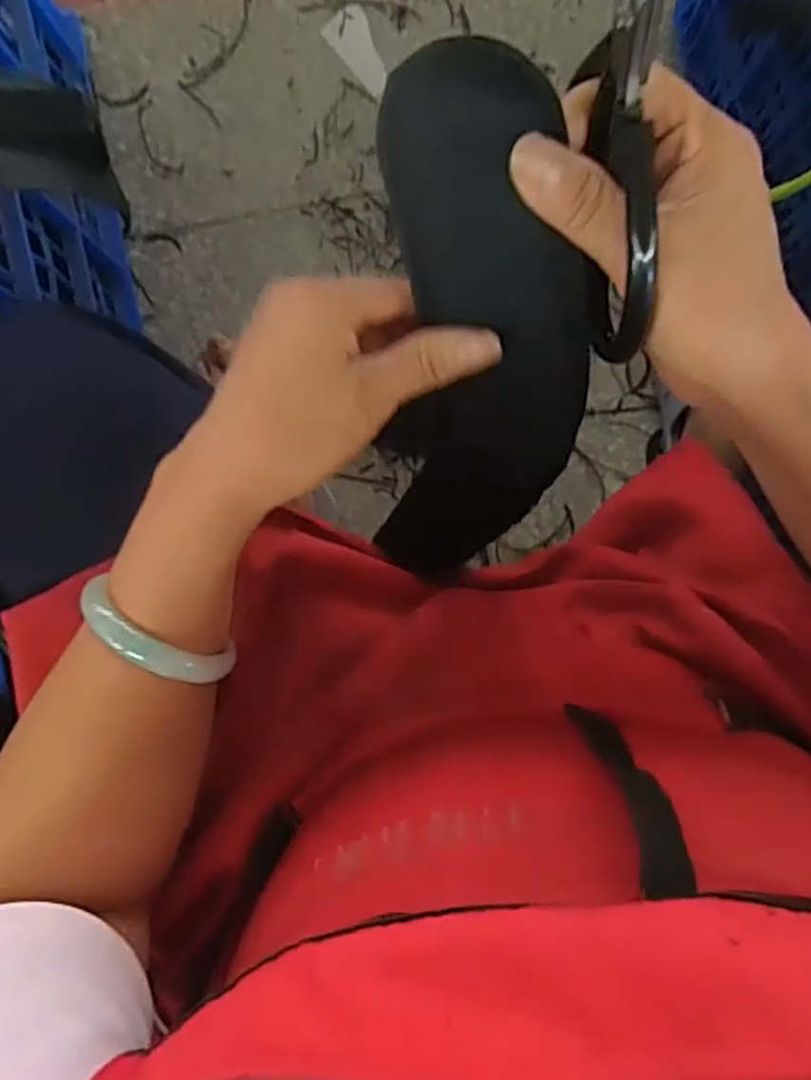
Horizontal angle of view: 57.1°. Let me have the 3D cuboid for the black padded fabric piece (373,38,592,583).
[{"bbox_3d":[0.034,-0.064,0.357,0.090,0.309,0.024,1,60,2],"label":"black padded fabric piece"}]

